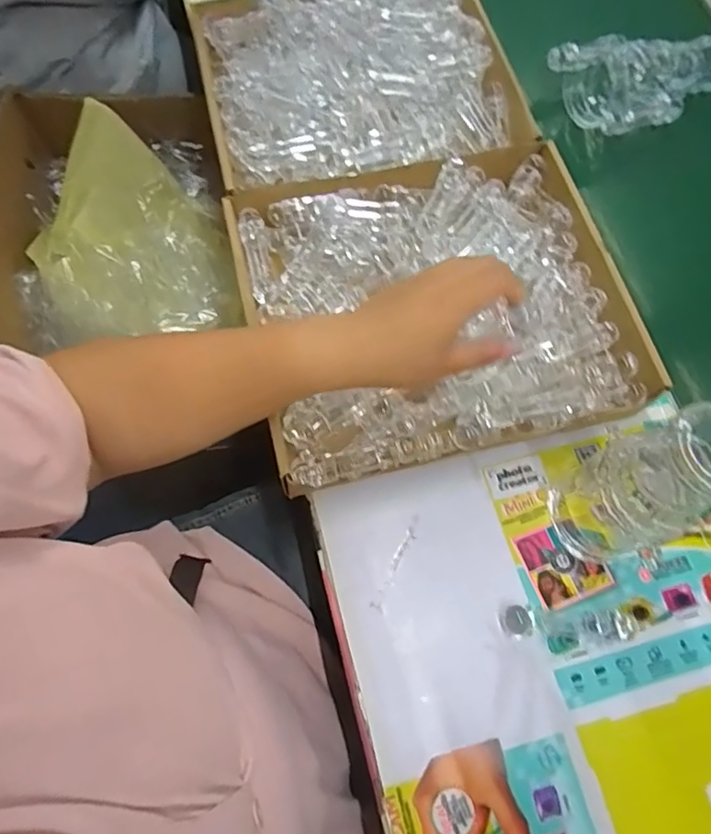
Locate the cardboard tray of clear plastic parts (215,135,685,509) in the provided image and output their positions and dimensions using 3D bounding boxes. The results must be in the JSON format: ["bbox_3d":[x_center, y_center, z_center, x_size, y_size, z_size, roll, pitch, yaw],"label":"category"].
[{"bbox_3d":[0.069,-0.104,0.485,0.321,0.052,0.274,-13,70,-3],"label":"cardboard tray of clear plastic parts"}]

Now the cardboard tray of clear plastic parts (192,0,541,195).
[{"bbox_3d":[0.001,-0.352,0.574,0.302,0.062,0.266,-13,70,-7],"label":"cardboard tray of clear plastic parts"}]

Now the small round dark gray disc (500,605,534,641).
[{"bbox_3d":[0.120,0.153,0.421,0.022,0.018,0.022,1,69,-2],"label":"small round dark gray disc"}]

